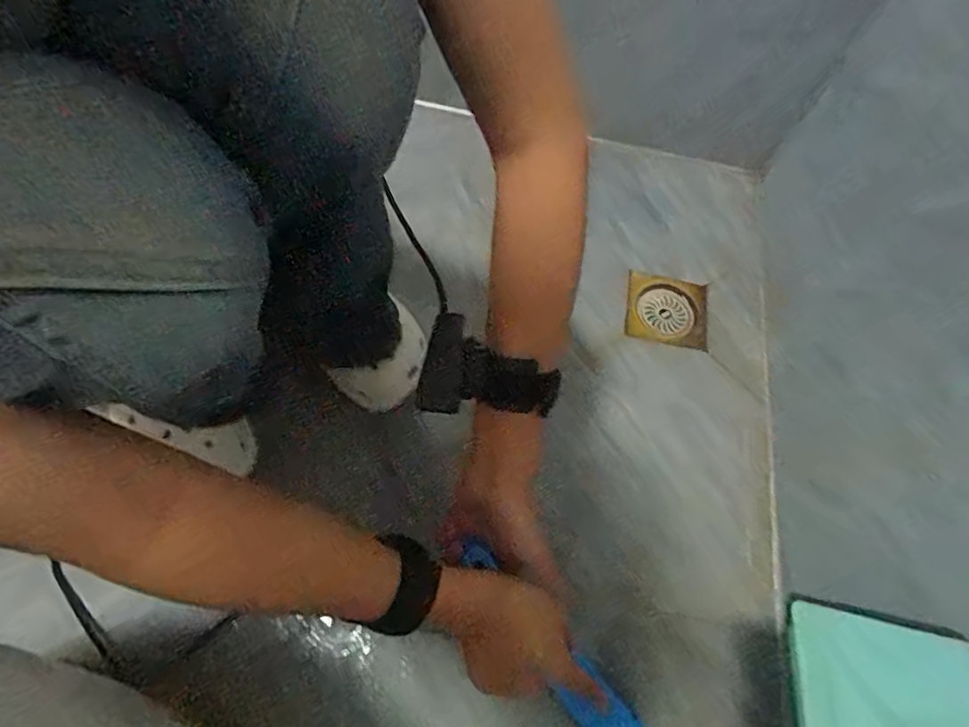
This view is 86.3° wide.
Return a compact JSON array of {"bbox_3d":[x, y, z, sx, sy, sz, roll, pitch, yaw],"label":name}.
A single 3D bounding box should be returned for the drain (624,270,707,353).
[{"bbox_3d":[0.231,-0.068,0.654,0.101,0.017,0.113,12,62,2],"label":"drain"}]

